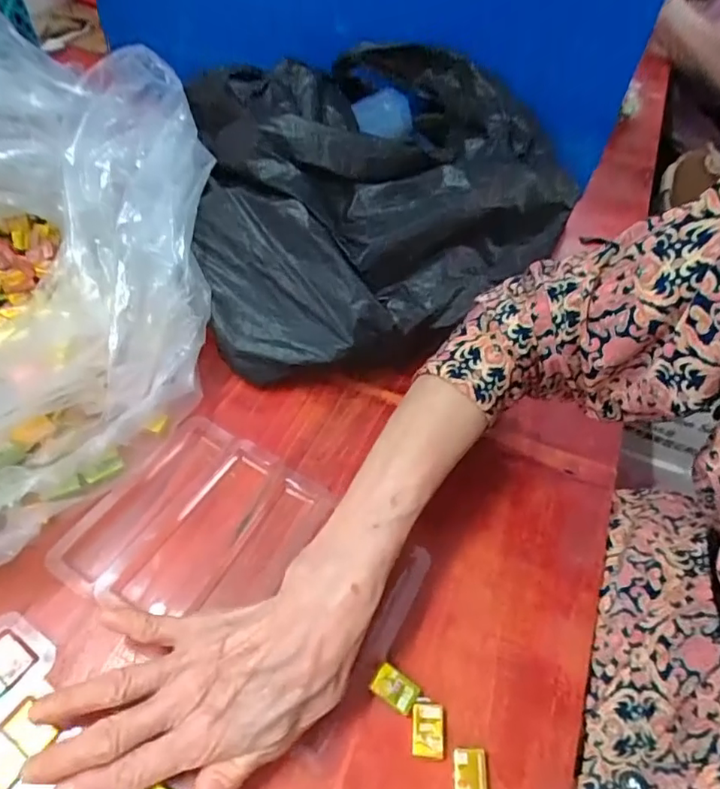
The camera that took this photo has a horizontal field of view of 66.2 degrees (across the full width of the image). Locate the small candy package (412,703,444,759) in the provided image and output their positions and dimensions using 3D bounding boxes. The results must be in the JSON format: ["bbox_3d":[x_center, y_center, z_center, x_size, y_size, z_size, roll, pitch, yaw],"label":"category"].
[{"bbox_3d":[0.037,0.184,0.302,0.016,0.009,0.025,6,52,0],"label":"small candy package"}]

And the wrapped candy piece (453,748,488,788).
[{"bbox_3d":[0.058,0.201,0.289,0.017,0.009,0.025,6,52,0],"label":"wrapped candy piece"}]

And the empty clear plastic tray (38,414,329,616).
[{"bbox_3d":[-0.108,0.088,0.370,0.127,0.012,0.140,29,56,17],"label":"empty clear plastic tray"}]

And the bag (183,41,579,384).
[{"bbox_3d":[0.008,-0.181,0.471,0.302,0.108,0.297,-14,55,-15],"label":"bag"}]

